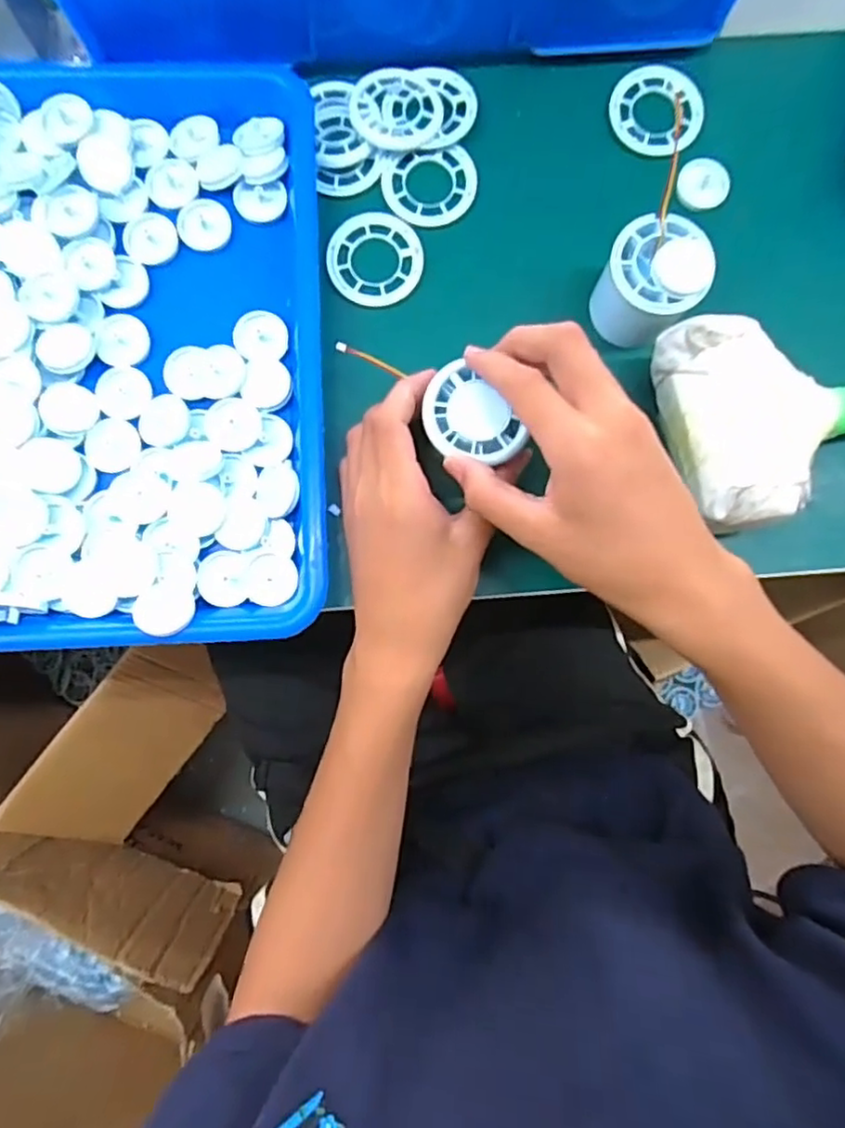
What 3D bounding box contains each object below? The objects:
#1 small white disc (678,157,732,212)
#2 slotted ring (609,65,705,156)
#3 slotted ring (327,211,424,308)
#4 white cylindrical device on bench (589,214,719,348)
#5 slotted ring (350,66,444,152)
[{"bbox_3d":[0.176,-0.238,0.396,0.031,0.005,0.029,0,84,-1],"label":"small white disc"},{"bbox_3d":[0.148,-0.286,0.401,0.059,0.004,0.058,0,84,-1],"label":"slotted ring"},{"bbox_3d":[-0.029,-0.188,0.388,0.058,0.004,0.058,0,84,-1],"label":"slotted ring"},{"bbox_3d":[0.129,-0.162,0.368,0.053,0.057,0.051,0,84,-1],"label":"white cylindrical device on bench"},{"bbox_3d":[-0.016,-0.283,0.391,0.055,0.004,0.051,0,86,-3],"label":"slotted ring"}]

